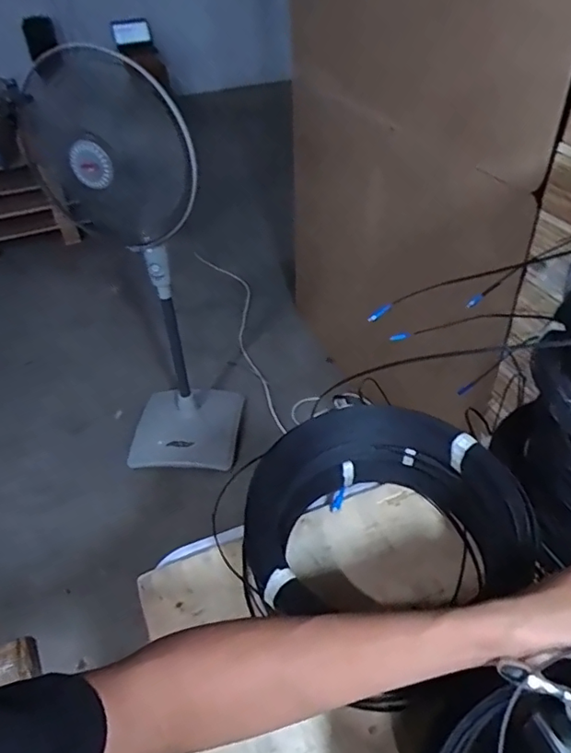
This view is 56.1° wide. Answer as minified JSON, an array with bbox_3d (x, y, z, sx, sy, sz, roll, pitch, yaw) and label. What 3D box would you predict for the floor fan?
[{"bbox_3d":[-0.389,-0.231,1.533,0.408,1.213,0.422,-17,42,-13],"label":"floor fan"}]

